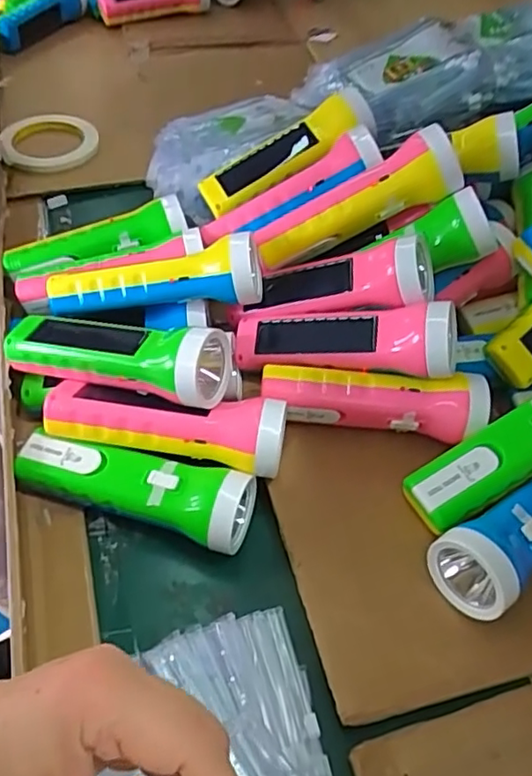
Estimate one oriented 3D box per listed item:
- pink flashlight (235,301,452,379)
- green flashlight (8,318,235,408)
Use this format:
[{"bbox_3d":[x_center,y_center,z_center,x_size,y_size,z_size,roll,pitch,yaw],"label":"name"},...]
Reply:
[{"bbox_3d":[0.054,-0.034,0.448,0.160,0.044,0.044,1,47,23],"label":"pink flashlight"},{"bbox_3d":[-0.107,-0.025,0.426,0.164,0.050,0.051,8,49,18],"label":"green flashlight"}]

